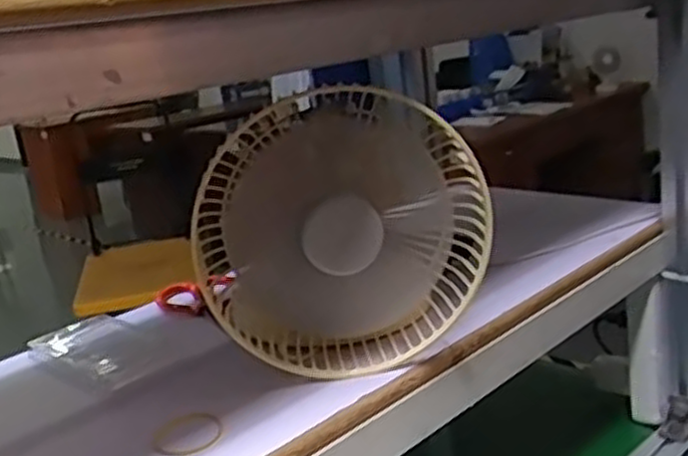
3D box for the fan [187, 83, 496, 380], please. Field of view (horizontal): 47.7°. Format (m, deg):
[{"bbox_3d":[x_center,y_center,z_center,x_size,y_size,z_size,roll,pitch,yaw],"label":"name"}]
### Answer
[{"bbox_3d":[-0.001,0.004,0.563,0.201,0.183,0.085,-7,15,-1],"label":"fan"}]

